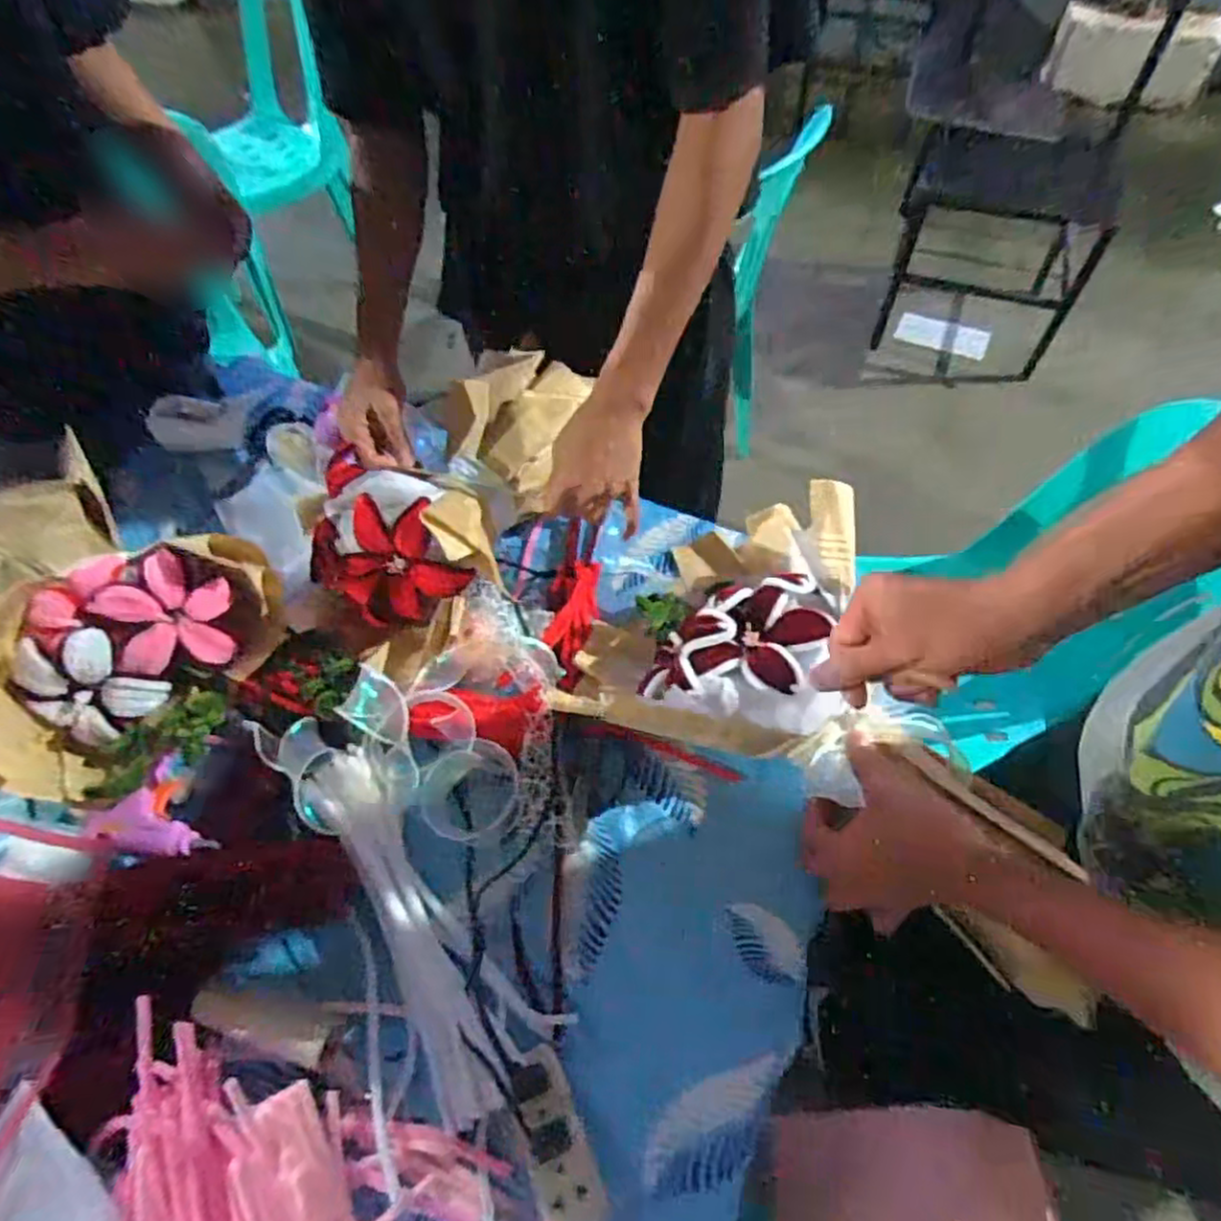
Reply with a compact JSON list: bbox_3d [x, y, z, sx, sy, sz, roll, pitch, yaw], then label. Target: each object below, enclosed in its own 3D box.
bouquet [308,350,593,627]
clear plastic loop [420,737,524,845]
[{"bbox_3d":[-0.156,-0.167,0.701,0.178,0.121,0.354,16,63,11],"label":"bouquet"},{"bbox_3d":[-0.118,0.155,0.619,0.083,0.015,0.086,1,78,-4],"label":"clear plastic loop"}]

